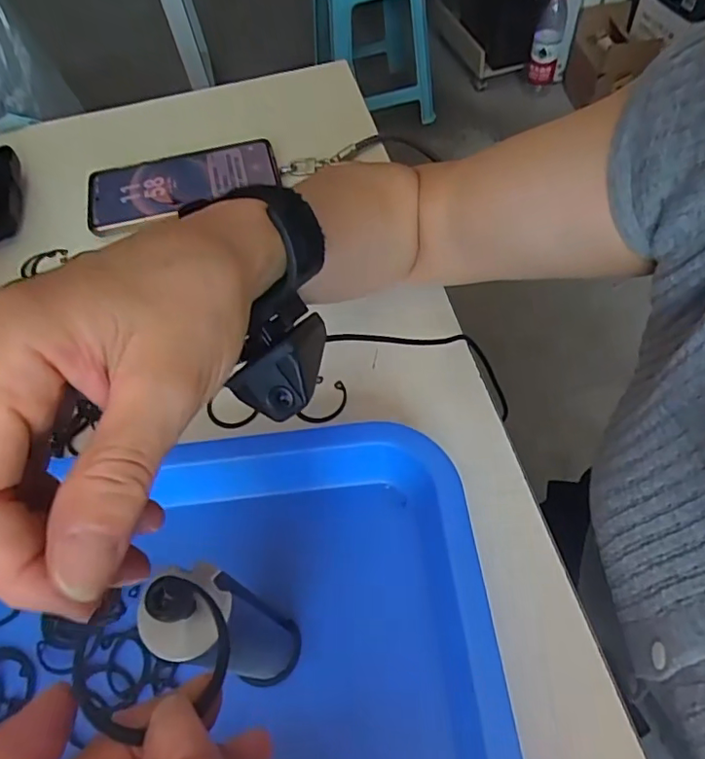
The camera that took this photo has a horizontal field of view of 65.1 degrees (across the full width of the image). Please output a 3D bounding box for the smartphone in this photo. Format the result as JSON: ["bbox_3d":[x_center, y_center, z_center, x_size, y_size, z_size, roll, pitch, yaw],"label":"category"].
[{"bbox_3d":[-0.147,-0.171,0.477,0.162,0.012,0.076,-16,57,-6],"label":"smartphone"}]

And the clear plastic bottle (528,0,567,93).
[{"bbox_3d":[0.568,-0.985,1.598,0.079,0.314,0.096,18,60,16],"label":"clear plastic bottle"}]

